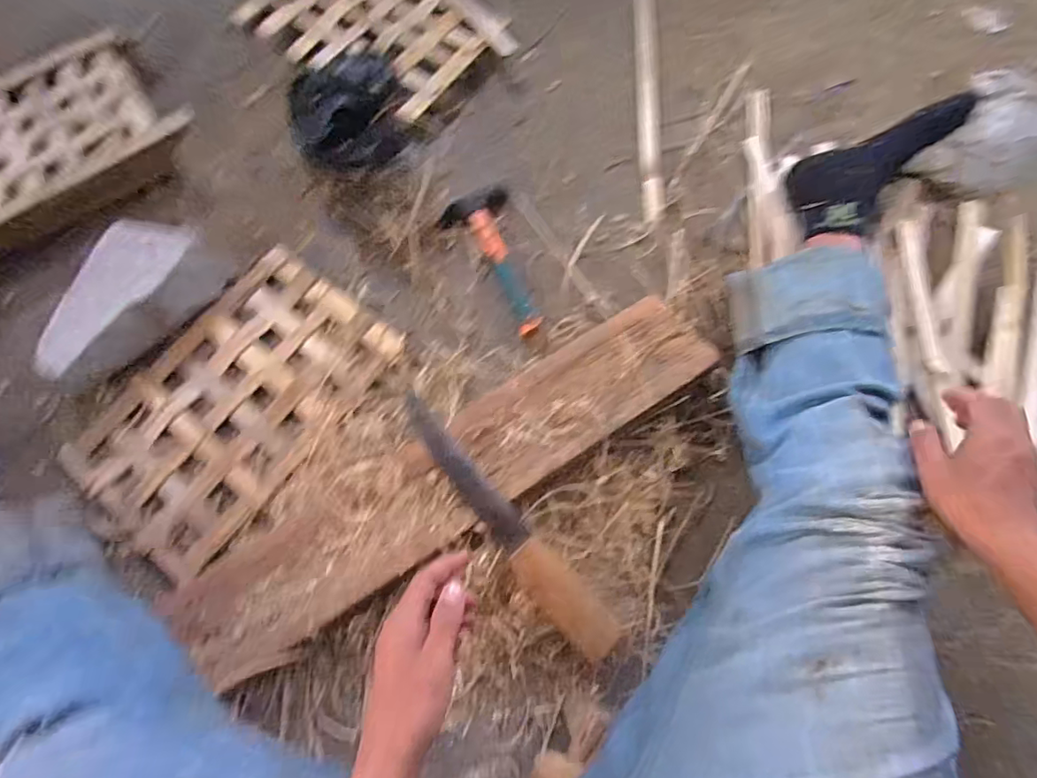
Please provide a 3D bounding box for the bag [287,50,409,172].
[{"bbox_3d":[-0.216,-0.344,0.696,0.121,0.094,0.130,1,74,-1],"label":"bag"}]

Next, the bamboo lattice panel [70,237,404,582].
[{"bbox_3d":[-0.331,0.013,0.632,0.222,0.021,0.354,37,77,9],"label":"bamboo lattice panel"}]

